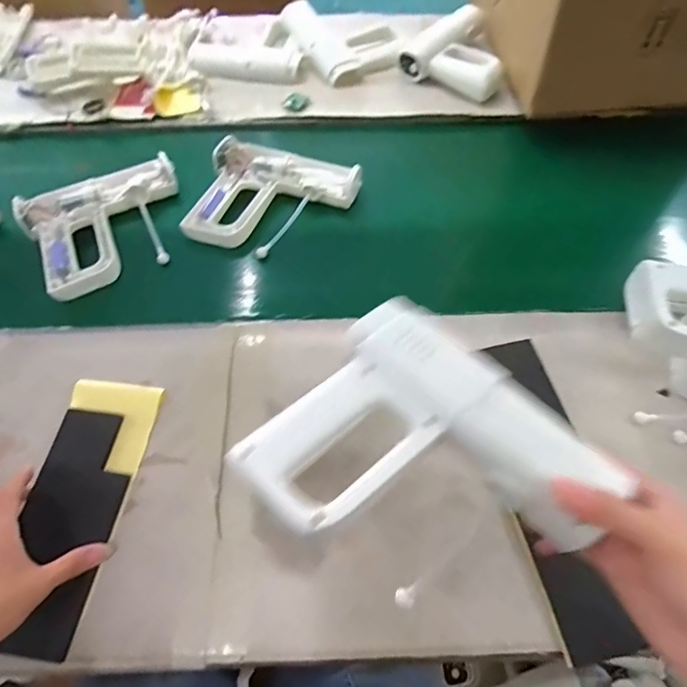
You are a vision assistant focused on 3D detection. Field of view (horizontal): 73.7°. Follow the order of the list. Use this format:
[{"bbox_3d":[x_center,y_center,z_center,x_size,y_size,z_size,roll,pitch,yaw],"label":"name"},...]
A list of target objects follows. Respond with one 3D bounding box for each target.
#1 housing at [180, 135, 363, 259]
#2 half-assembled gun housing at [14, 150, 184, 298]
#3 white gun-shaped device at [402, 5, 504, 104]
[{"bbox_3d":[-0.093,-0.215,0.650,0.213,0.037,0.189,12,62,9],"label":"housing"},{"bbox_3d":[-0.321,-0.173,0.630,0.207,0.041,0.176,-26,63,-11],"label":"half-assembled gun housing"},{"bbox_3d":[0.211,-0.529,0.821,0.184,0.042,0.209,23,62,14],"label":"white gun-shaped device"}]

